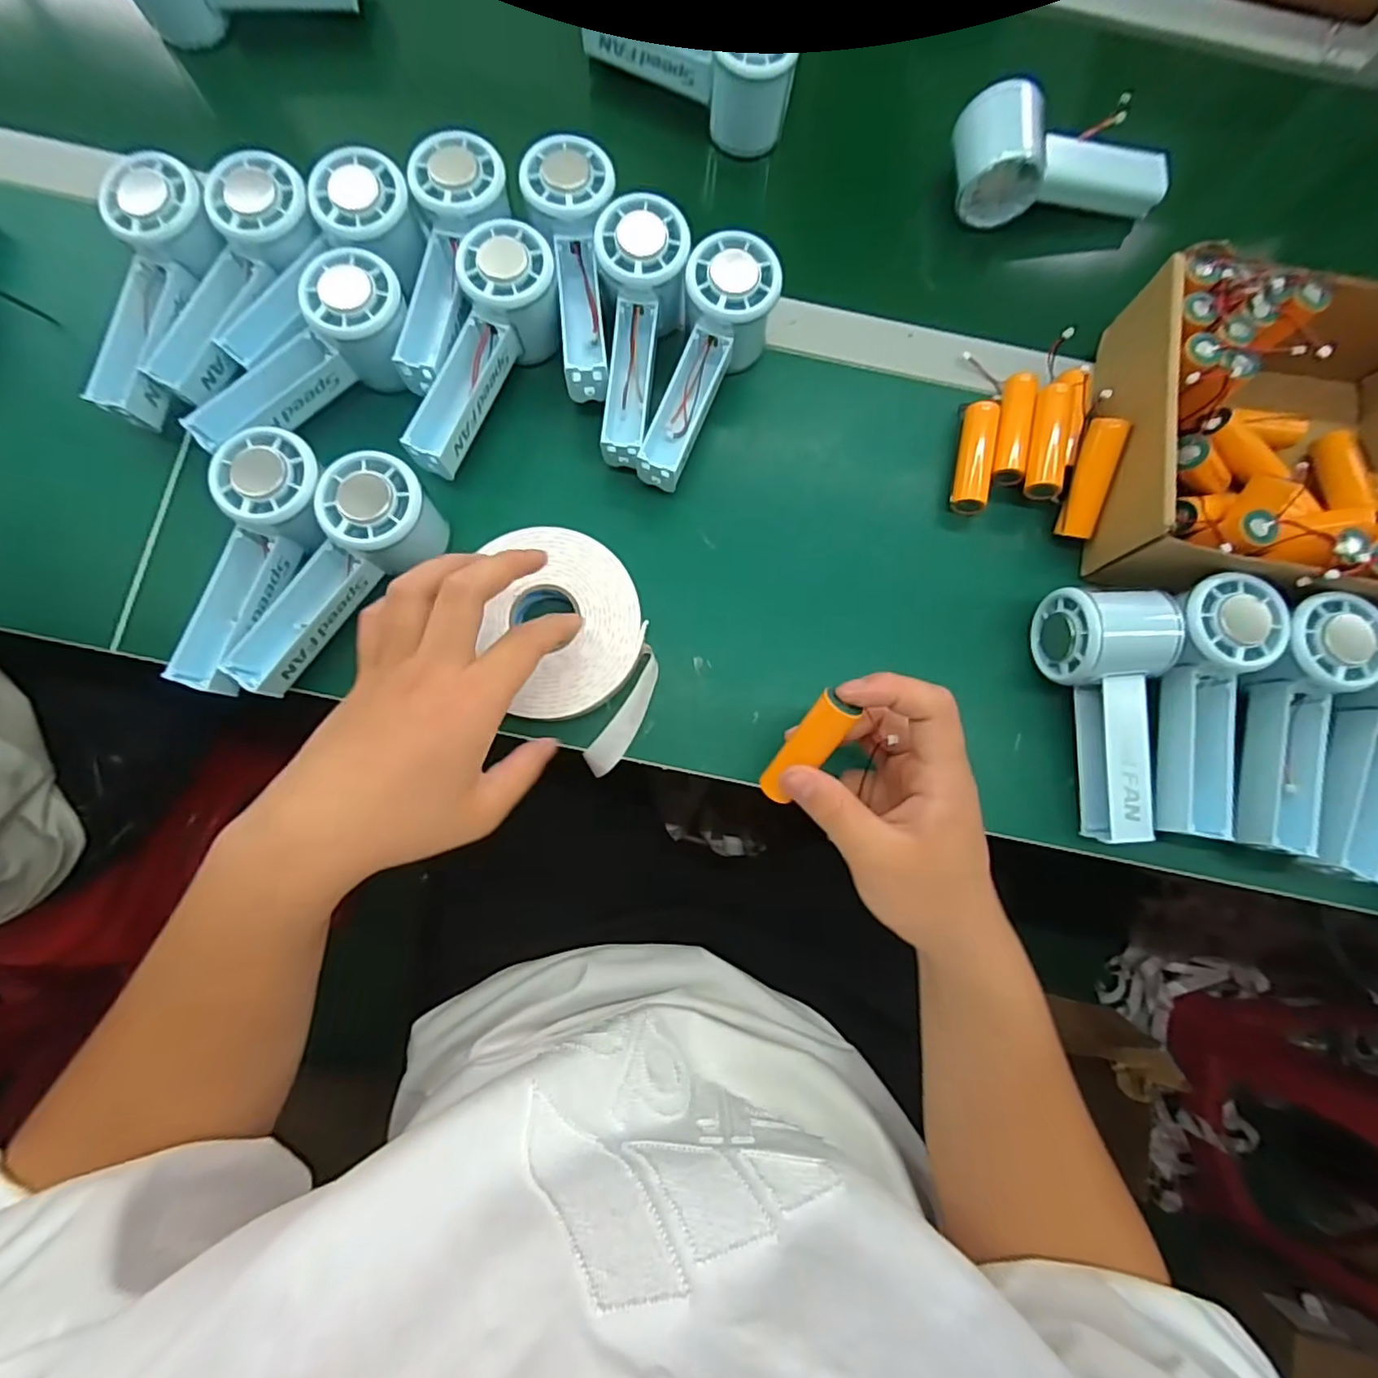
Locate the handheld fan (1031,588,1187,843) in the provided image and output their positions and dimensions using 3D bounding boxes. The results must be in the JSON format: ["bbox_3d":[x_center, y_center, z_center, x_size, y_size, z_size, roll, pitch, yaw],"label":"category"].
[{"bbox_3d":[0.251,0.015,0.355,0.062,0.048,0.147,0,81,-2],"label":"handheld fan"}]

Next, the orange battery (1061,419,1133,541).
[{"bbox_3d":[0.256,-0.132,0.381,0.020,0.014,0.071,7,106,-1],"label":"orange battery"}]

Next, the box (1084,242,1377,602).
[{"bbox_3d":[0.364,-0.150,0.375,0.205,0.070,0.199,8,81,-1],"label":"box"}]

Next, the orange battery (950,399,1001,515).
[{"bbox_3d":[0.191,-0.154,0.402,0.023,0.020,0.073,11,80,0],"label":"orange battery"}]

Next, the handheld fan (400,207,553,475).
[{"bbox_3d":[-0.128,-0.208,0.380,0.060,0.052,0.155,24,93,2],"label":"handheld fan"}]

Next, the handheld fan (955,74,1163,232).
[{"bbox_3d":[0.261,-0.378,0.424,0.147,0.044,0.073,-2,81,-3],"label":"handheld fan"}]

